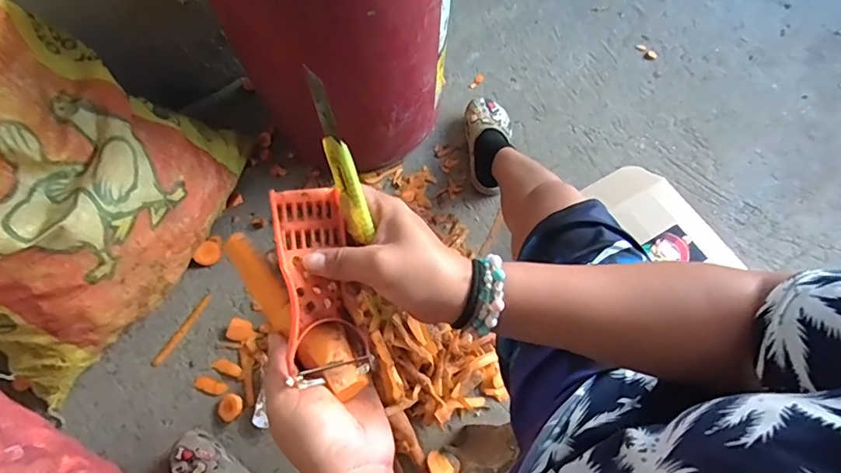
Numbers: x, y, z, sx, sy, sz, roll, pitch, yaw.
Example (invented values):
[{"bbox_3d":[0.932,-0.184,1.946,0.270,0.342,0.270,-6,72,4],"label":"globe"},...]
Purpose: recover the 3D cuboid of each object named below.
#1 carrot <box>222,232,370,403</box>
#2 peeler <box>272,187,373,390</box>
[{"bbox_3d":[-0.085,0.047,0.306,0.030,0.028,0.134,-42,73,-17],"label":"carrot"},{"bbox_3d":[-0.064,0.028,0.301,0.051,0.012,0.120,-4,81,-27],"label":"peeler"}]

